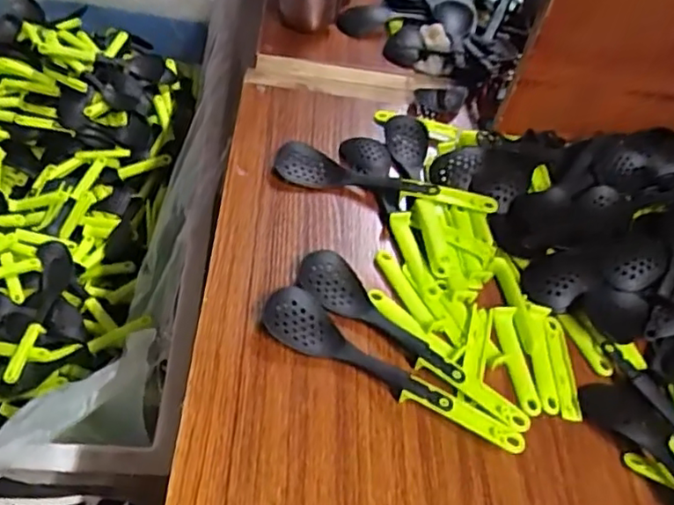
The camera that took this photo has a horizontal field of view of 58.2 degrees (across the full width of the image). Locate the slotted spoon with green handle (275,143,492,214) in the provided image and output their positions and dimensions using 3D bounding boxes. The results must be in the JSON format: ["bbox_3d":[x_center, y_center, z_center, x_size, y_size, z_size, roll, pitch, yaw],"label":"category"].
[{"bbox_3d":[0.039,-0.061,0.491,0.177,0.019,0.034,13,49,-1],"label":"slotted spoon with green handle"}]

